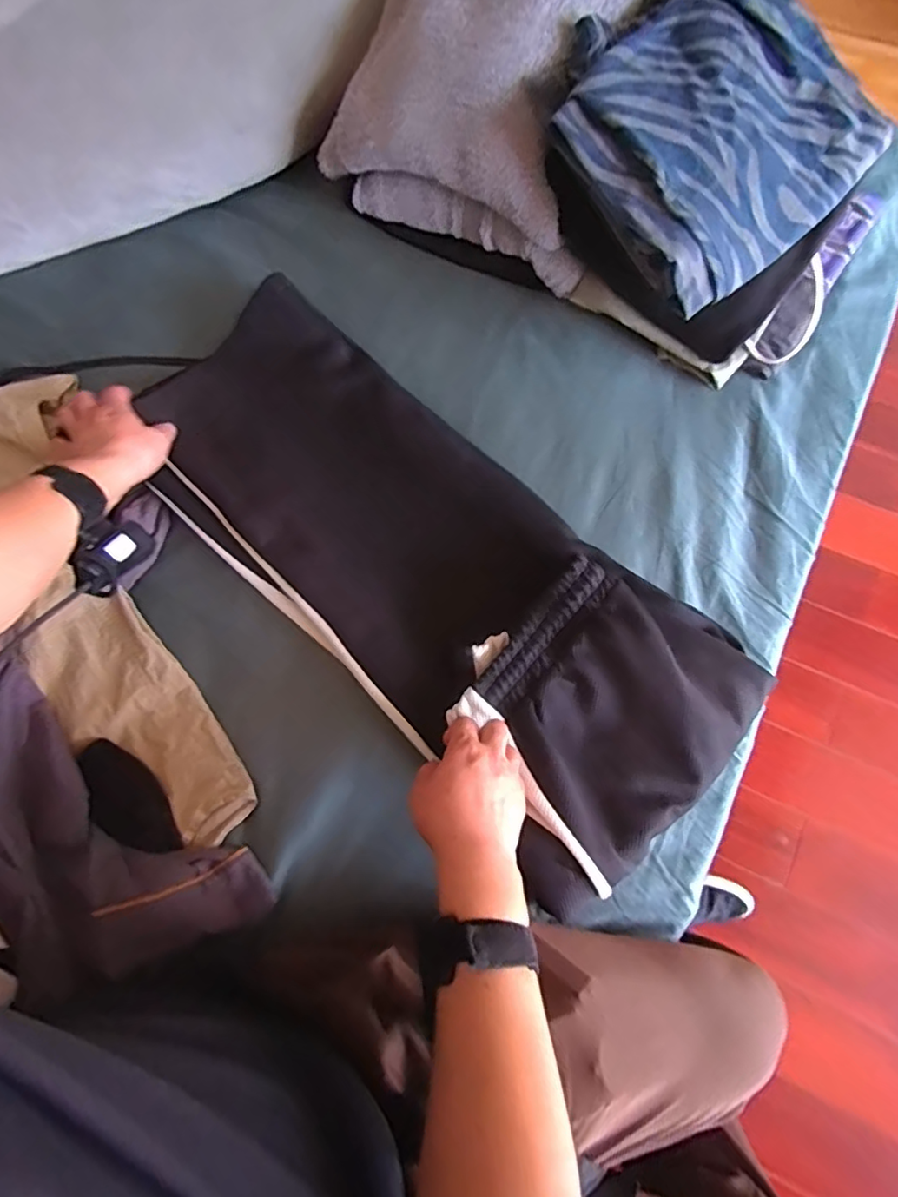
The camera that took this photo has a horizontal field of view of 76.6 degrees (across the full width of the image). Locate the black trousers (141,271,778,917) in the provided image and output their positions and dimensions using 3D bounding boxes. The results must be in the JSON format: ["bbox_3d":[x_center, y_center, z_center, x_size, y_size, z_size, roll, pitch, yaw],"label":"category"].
[{"bbox_3d":[-0.031,-0.044,0.547,0.646,0.060,0.258,42,80,14],"label":"black trousers"}]

